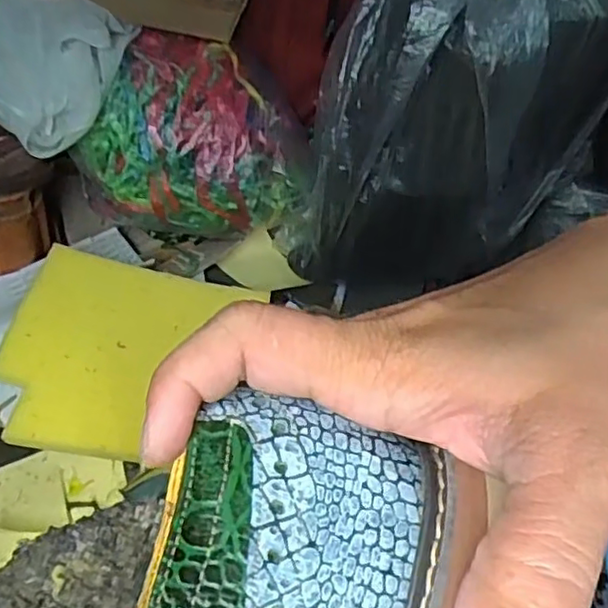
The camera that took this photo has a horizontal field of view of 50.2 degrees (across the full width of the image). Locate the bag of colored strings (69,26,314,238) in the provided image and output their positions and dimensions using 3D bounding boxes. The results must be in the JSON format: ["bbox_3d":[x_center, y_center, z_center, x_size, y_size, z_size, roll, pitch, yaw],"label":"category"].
[{"bbox_3d":[-0.130,-0.208,0.798,0.269,0.180,0.155,2,52,-3],"label":"bag of colored strings"}]

